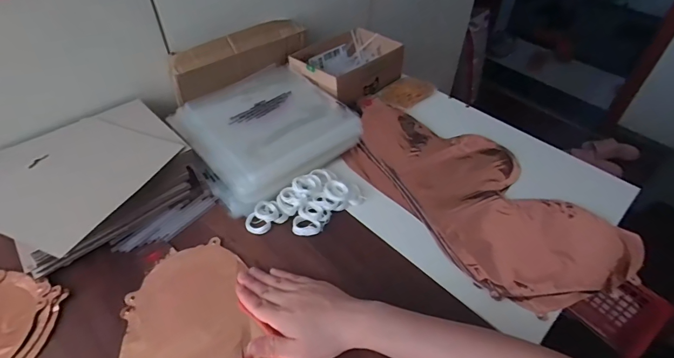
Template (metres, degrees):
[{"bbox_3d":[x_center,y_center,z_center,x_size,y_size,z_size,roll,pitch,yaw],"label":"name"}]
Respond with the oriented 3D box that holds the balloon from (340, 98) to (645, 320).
[{"bbox_3d":[0.190,0.004,0.551,0.219,0.018,0.412,-25,51,-24],"label":"balloon"}]

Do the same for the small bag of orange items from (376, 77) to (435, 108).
[{"bbox_3d":[0.132,-0.164,0.708,0.094,0.014,0.065,-32,54,-29],"label":"small bag of orange items"}]

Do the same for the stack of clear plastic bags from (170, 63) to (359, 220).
[{"bbox_3d":[-0.114,-0.078,0.604,0.243,0.054,0.221,-33,55,-29],"label":"stack of clear plastic bags"}]

